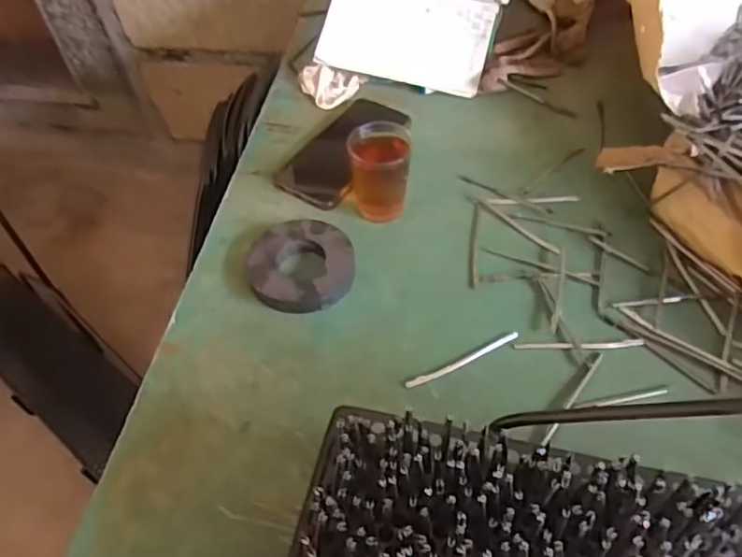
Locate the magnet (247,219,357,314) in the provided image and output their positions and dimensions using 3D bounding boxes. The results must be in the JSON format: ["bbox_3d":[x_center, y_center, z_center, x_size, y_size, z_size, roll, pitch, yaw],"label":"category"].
[{"bbox_3d":[-0.062,-0.012,0.546,0.093,0.024,0.092,-1,52,2],"label":"magnet"}]

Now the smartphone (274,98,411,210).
[{"bbox_3d":[-0.031,-0.137,0.662,0.082,0.014,0.167,26,58,21],"label":"smartphone"}]

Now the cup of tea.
[{"bbox_3d":[0.010,-0.099,0.573,0.053,0.084,0.049,-1,52,2],"label":"cup of tea"}]

